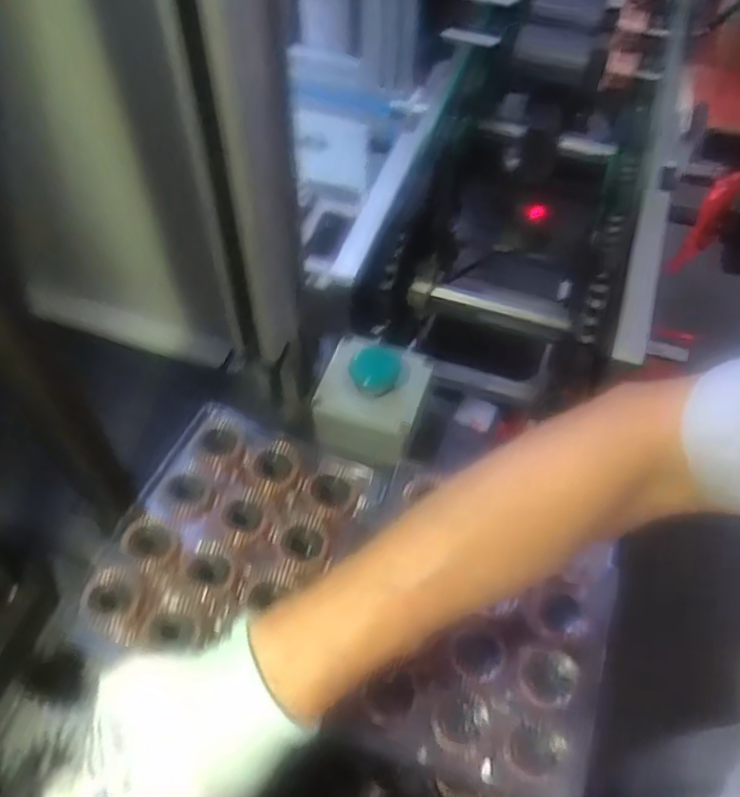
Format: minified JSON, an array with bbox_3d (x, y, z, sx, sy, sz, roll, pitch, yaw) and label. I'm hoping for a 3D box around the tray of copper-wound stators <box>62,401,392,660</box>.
[{"bbox_3d":[-0.092,0.096,0.479,0.146,0.030,0.186,18,58,11],"label":"tray of copper-wound stators"}]

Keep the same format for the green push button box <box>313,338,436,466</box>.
[{"bbox_3d":[0.003,0.004,0.560,0.080,0.070,0.080,15,57,9],"label":"green push button box"}]

